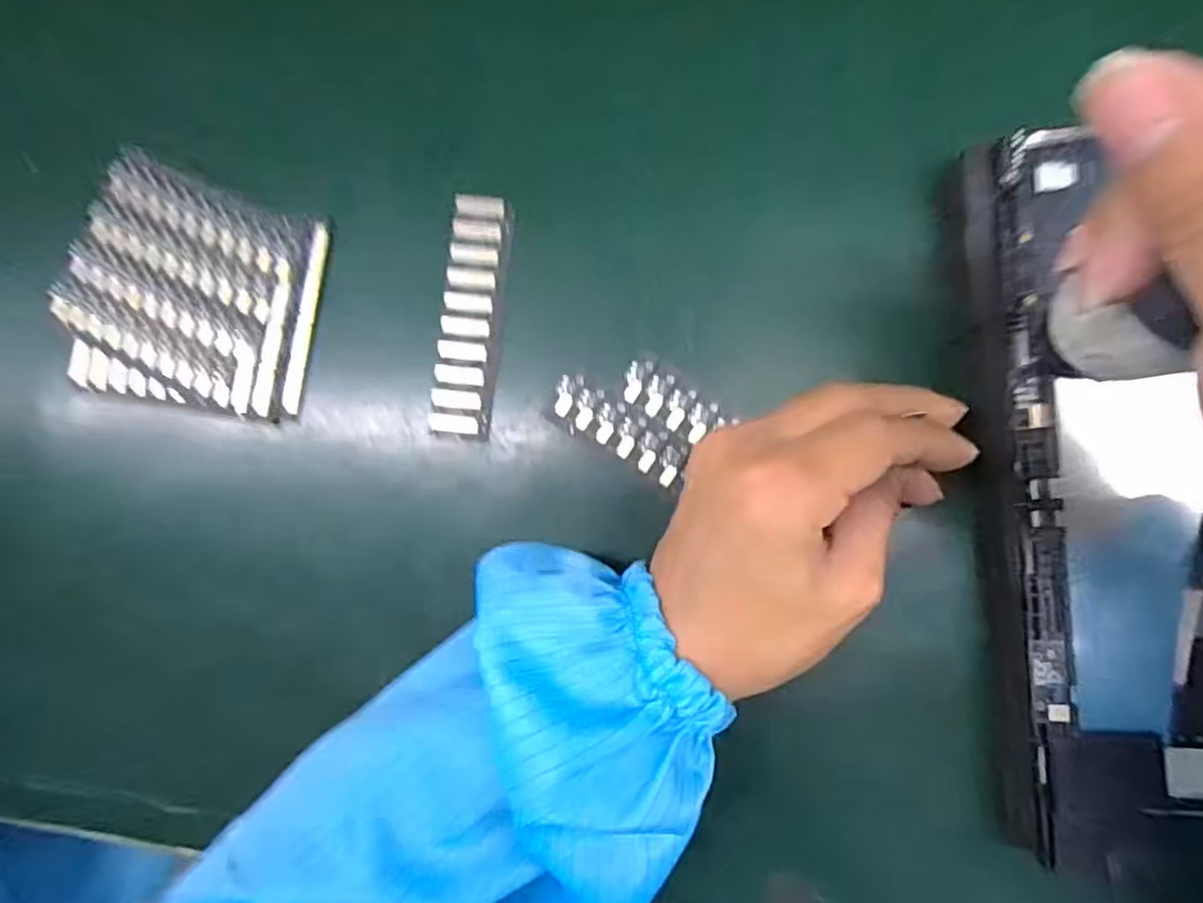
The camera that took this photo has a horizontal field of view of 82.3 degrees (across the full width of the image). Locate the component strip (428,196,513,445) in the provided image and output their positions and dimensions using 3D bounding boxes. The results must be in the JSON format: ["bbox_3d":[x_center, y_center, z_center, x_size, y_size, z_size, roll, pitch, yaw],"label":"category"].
[{"bbox_3d":[-0.055,-0.056,0.286,0.025,0.005,0.101,6,90,9],"label":"component strip"}]

